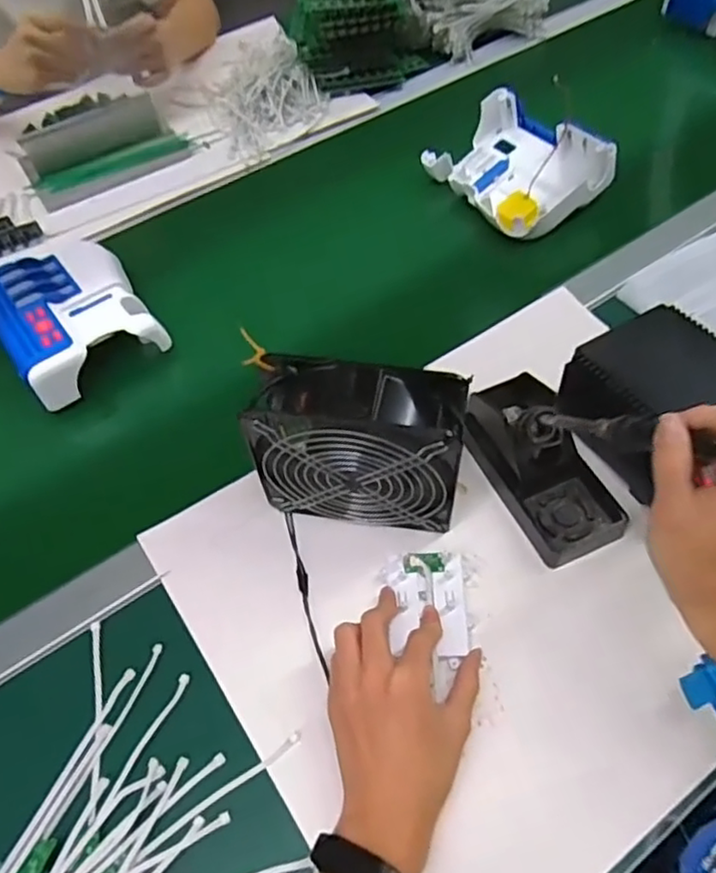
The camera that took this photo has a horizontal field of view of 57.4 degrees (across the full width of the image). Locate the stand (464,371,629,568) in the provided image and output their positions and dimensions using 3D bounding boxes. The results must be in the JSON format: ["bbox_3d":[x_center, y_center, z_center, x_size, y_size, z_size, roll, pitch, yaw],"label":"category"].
[{"bbox_3d":[0.153,0.015,0.538,0.085,0.069,0.163,-24,58,-11],"label":"stand"}]

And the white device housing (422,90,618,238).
[{"bbox_3d":[0.186,-0.317,0.769,0.139,0.075,0.188,-28,59,-13],"label":"white device housing"}]

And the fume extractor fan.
[{"bbox_3d":[0.000,0.012,0.501,0.152,0.149,0.067,7,58,9],"label":"fume extractor fan"}]

